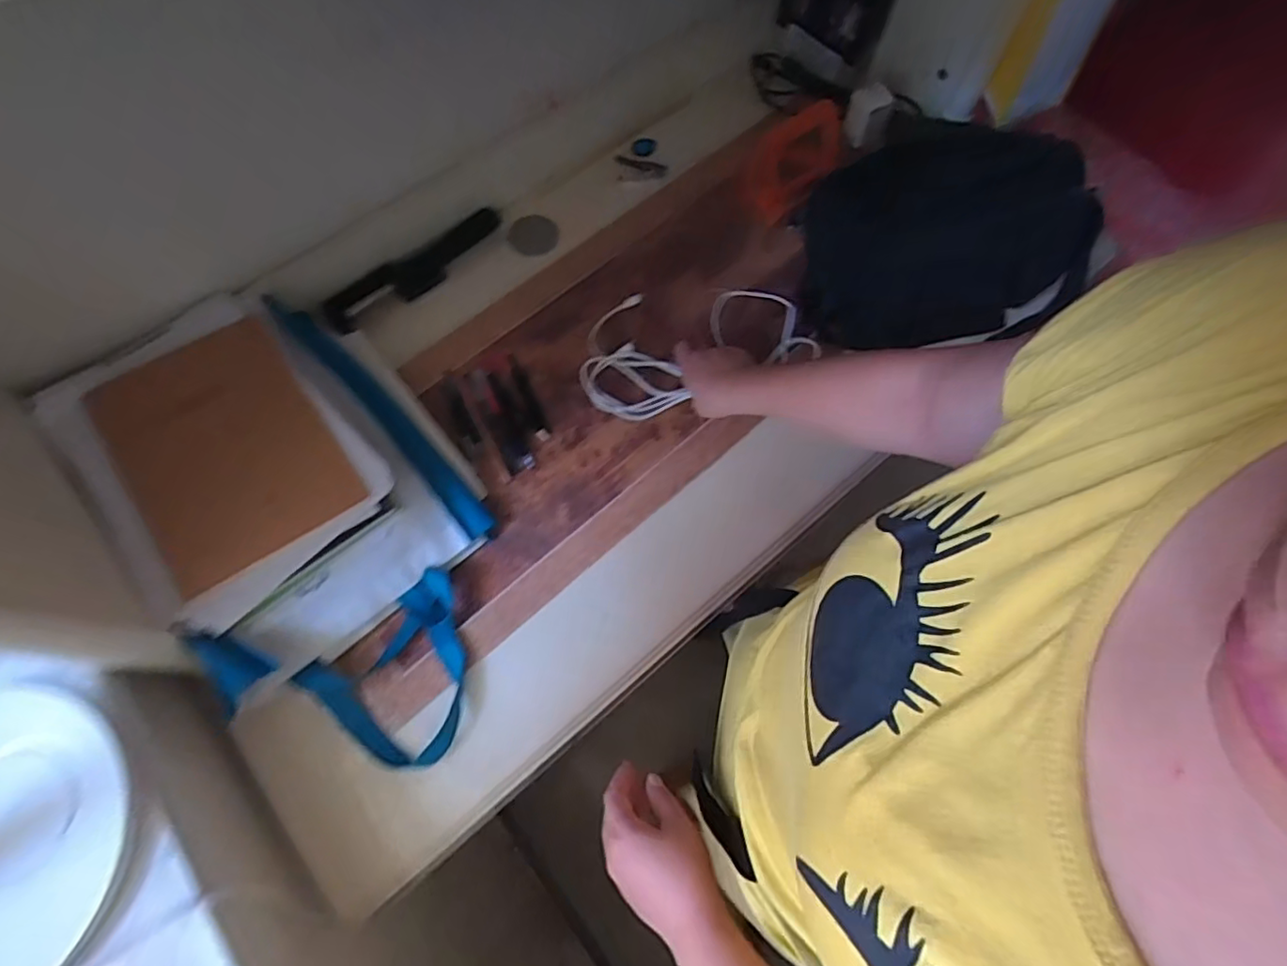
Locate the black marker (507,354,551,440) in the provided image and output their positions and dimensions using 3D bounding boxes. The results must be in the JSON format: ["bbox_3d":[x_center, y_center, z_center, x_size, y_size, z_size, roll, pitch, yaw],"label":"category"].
[{"bbox_3d":[-0.141,-0.105,0.720,0.019,0.010,0.126,-24,71,-9],"label":"black marker"}]

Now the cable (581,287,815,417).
[{"bbox_3d":[0.050,-0.176,0.728,0.267,0.076,0.165,-15,70,-5],"label":"cable"}]

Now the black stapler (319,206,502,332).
[{"bbox_3d":[-0.287,-0.269,0.759,0.240,0.053,0.040,-37,74,-13],"label":"black stapler"}]

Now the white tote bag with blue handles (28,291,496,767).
[{"bbox_3d":[-0.337,0.026,0.616,0.295,0.108,0.516,-42,75,-14],"label":"white tote bag with blue handles"}]

